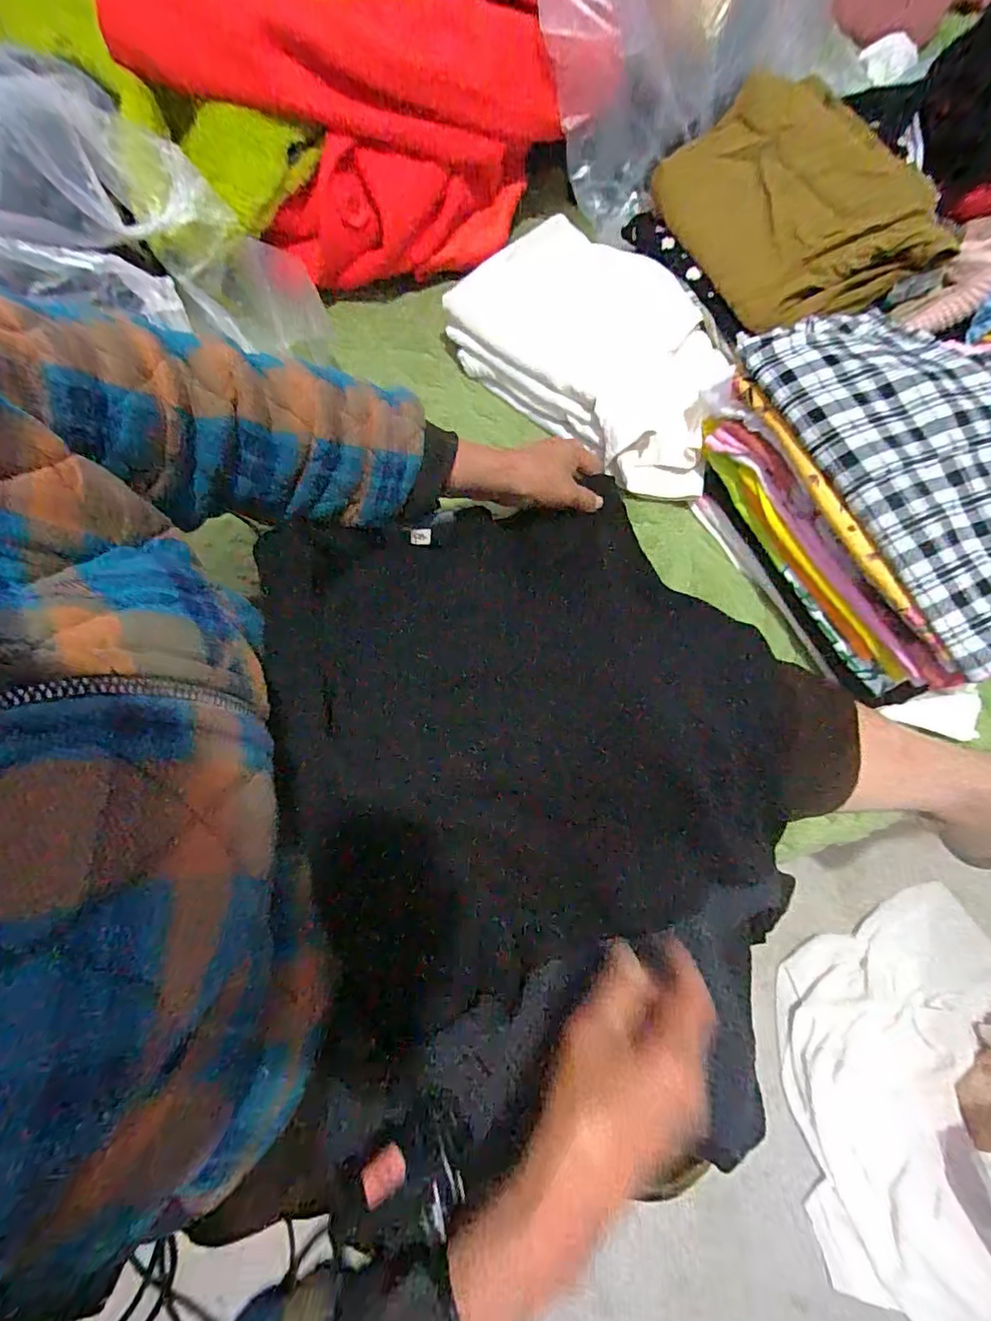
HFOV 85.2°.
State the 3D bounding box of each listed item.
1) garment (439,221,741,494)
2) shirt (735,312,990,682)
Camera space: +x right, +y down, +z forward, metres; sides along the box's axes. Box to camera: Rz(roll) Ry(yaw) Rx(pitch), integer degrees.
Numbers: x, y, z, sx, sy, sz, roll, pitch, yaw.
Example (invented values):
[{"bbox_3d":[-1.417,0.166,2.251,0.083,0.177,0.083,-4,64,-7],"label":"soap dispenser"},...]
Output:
[{"bbox_3d":[0.112,-0.320,0.557,0.190,0.082,0.341,-39,75,-11],"label":"garment"},{"bbox_3d":[0.330,-0.151,0.391,0.176,0.030,0.297,-23,73,-6],"label":"shirt"}]

